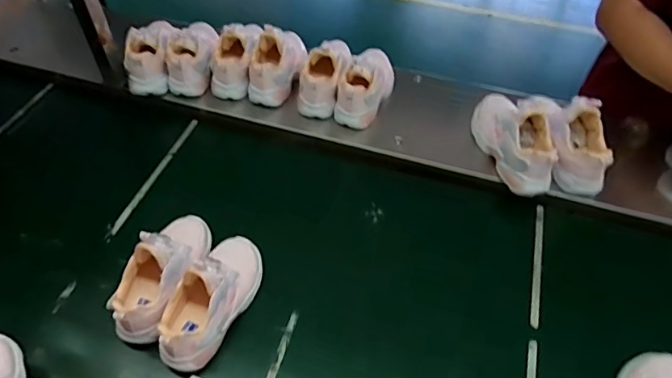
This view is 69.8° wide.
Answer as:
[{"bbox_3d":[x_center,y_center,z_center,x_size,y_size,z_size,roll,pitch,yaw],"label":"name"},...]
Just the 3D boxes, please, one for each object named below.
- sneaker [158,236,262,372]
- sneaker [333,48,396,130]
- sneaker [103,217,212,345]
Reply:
[{"bbox_3d":[-0.159,0.133,0.629,0.075,0.095,0.192,20,53,12],"label":"sneaker"},{"bbox_3d":[0.062,-0.201,0.879,0.073,0.079,0.203,22,54,14],"label":"sneaker"},{"bbox_3d":[-0.228,0.098,0.642,0.079,0.089,0.193,12,52,7],"label":"sneaker"}]

